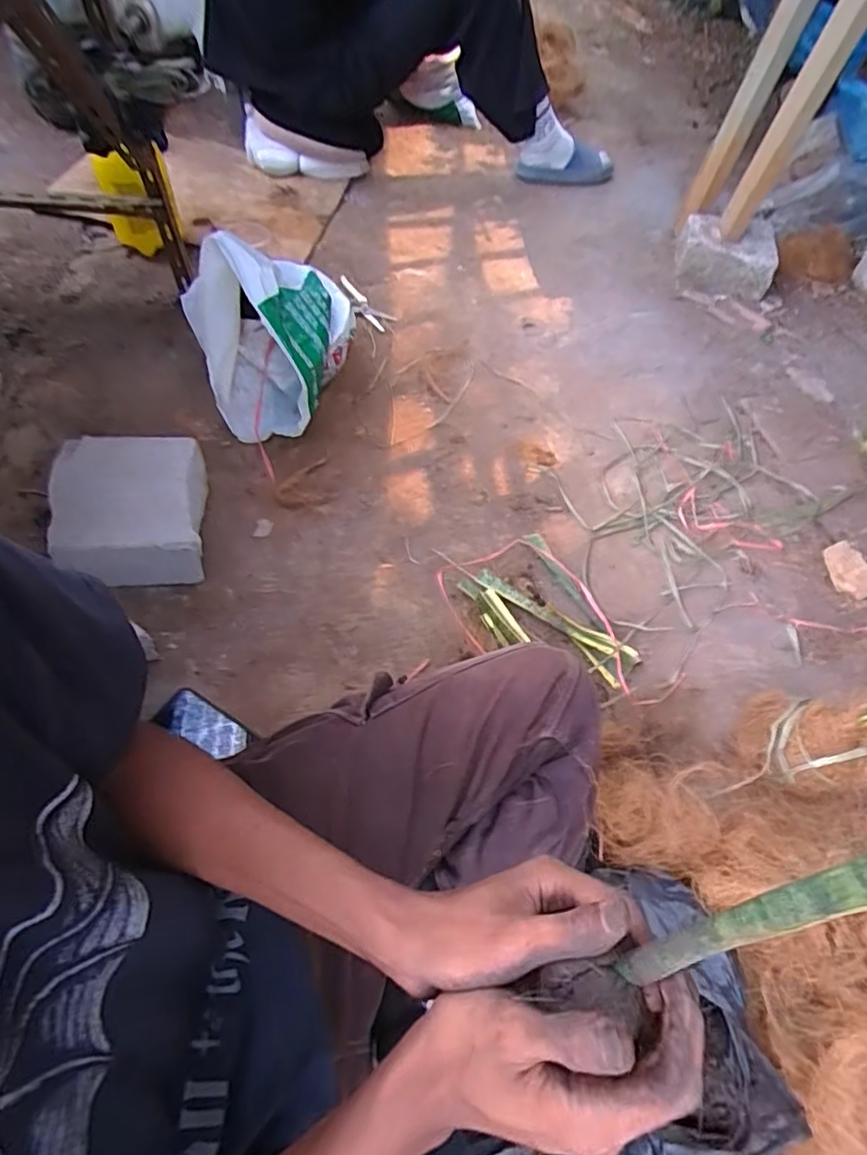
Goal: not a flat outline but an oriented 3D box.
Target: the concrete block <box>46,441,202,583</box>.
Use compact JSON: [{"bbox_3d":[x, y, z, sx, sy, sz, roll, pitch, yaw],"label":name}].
[{"bbox_3d":[-0.428,-0.095,0.857,0.189,0.098,0.211,-8,61,-12],"label":"concrete block"}]

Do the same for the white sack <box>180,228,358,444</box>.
[{"bbox_3d":[-0.254,-0.369,0.963,0.243,0.255,0.214,-7,60,-11],"label":"white sack"}]

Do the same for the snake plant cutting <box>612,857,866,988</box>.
[{"bbox_3d":[0.117,0.125,0.216,0.012,0.164,0.017,-14,58,-36],"label":"snake plant cutting"}]

